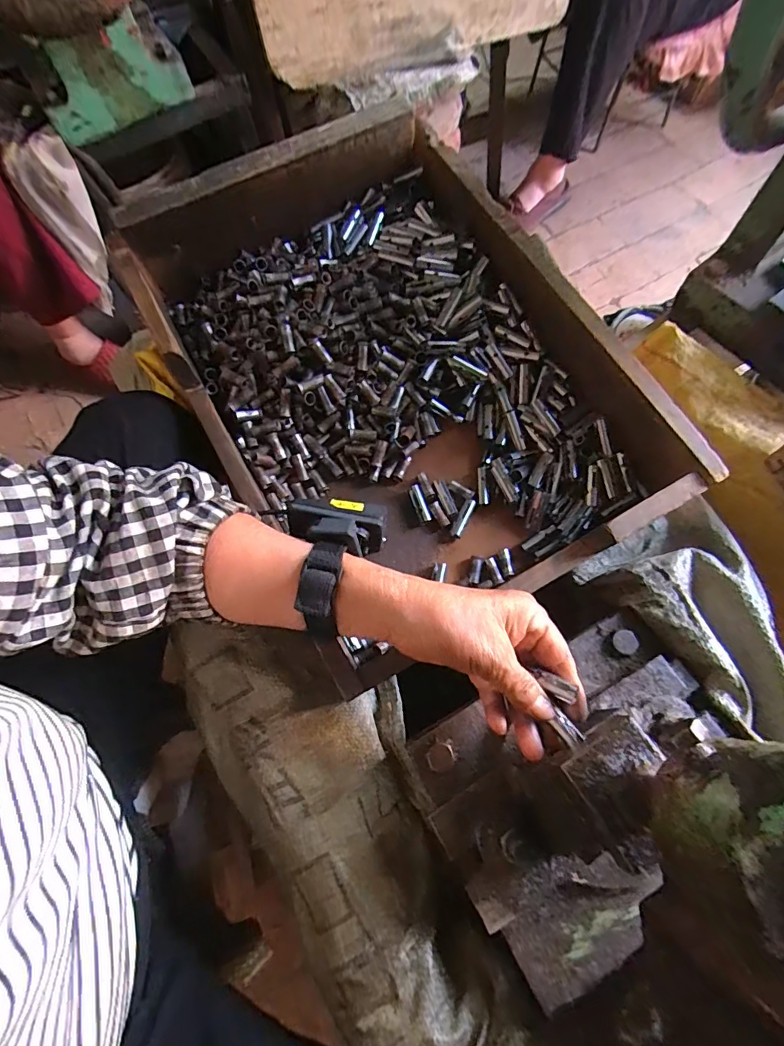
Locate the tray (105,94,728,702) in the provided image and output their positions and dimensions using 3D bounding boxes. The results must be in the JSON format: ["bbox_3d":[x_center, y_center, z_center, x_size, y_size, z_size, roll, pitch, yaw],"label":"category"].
[{"bbox_3d":[0.000,-0.136,0.414,0.334,0.126,0.449,-28,71,-11],"label":"tray"}]

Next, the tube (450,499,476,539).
[{"bbox_3d":[0.066,-0.005,0.423,0.010,0.010,0.038,25,71,9],"label":"tube"}]

